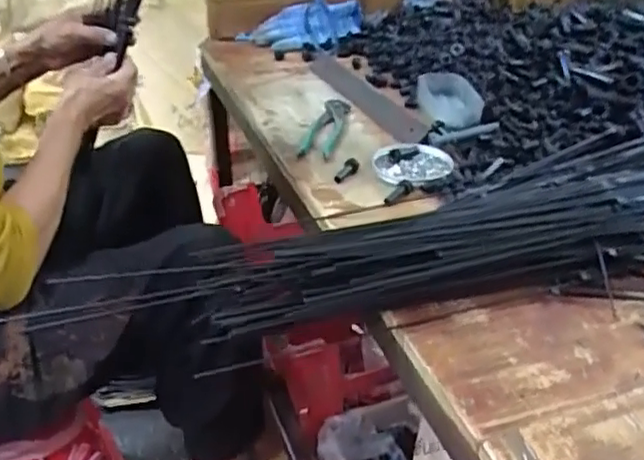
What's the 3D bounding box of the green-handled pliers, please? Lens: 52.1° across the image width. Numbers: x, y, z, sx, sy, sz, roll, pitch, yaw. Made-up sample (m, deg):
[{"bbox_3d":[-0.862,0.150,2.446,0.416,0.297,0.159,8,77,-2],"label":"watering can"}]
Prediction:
[{"bbox_3d":[0.001,-0.128,0.843,0.052,0.016,0.136,8,34,11],"label":"green-handled pliers"}]

